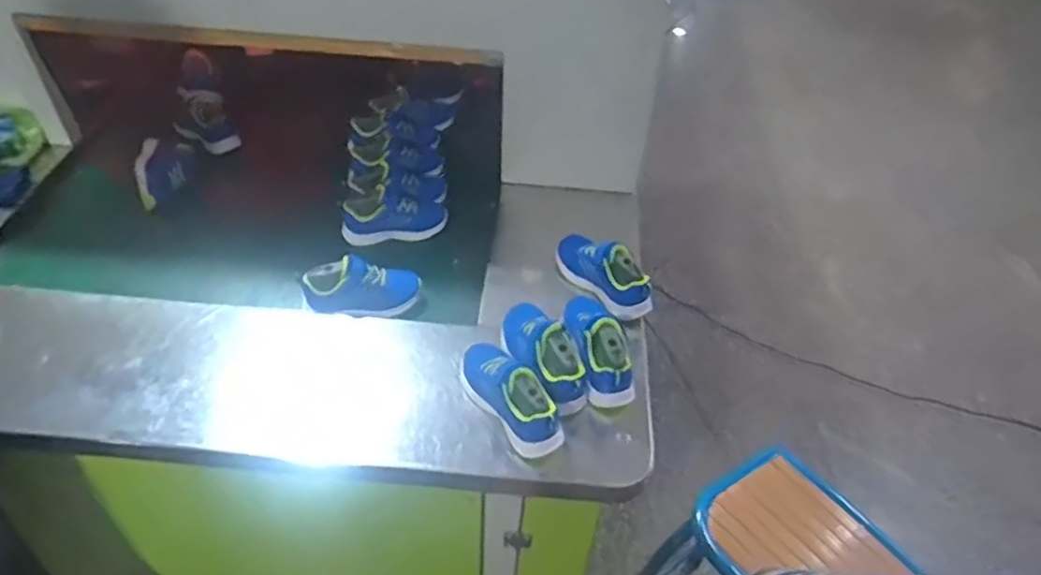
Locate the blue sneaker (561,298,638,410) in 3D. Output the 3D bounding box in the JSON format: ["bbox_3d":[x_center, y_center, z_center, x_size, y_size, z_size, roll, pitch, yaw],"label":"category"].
[{"bbox_3d":[0.102,0.073,0.975,0.067,0.101,0.184,-8,45,-11],"label":"blue sneaker"}]

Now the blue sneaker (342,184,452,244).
[{"bbox_3d":[-0.206,-0.119,1.190,0.172,0.070,0.078,-6,44,-27],"label":"blue sneaker"}]

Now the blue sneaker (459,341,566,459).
[{"bbox_3d":[-0.016,0.129,0.902,0.064,0.082,0.180,-27,52,-27],"label":"blue sneaker"}]

